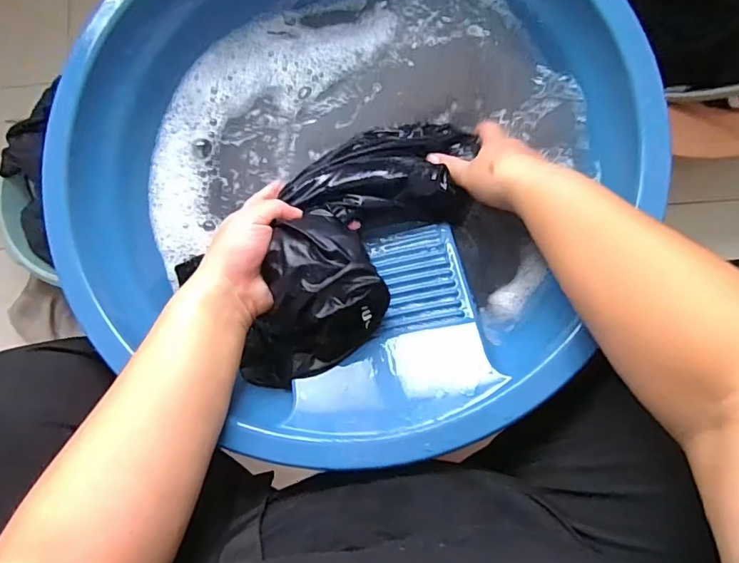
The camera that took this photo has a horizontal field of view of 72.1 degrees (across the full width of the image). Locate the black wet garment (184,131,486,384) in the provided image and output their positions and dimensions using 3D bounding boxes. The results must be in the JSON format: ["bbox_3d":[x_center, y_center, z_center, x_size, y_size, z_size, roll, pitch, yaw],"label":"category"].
[{"bbox_3d":[-0.012,-0.048,0.425,0.136,0.068,0.284,28,66,8],"label":"black wet garment"}]

